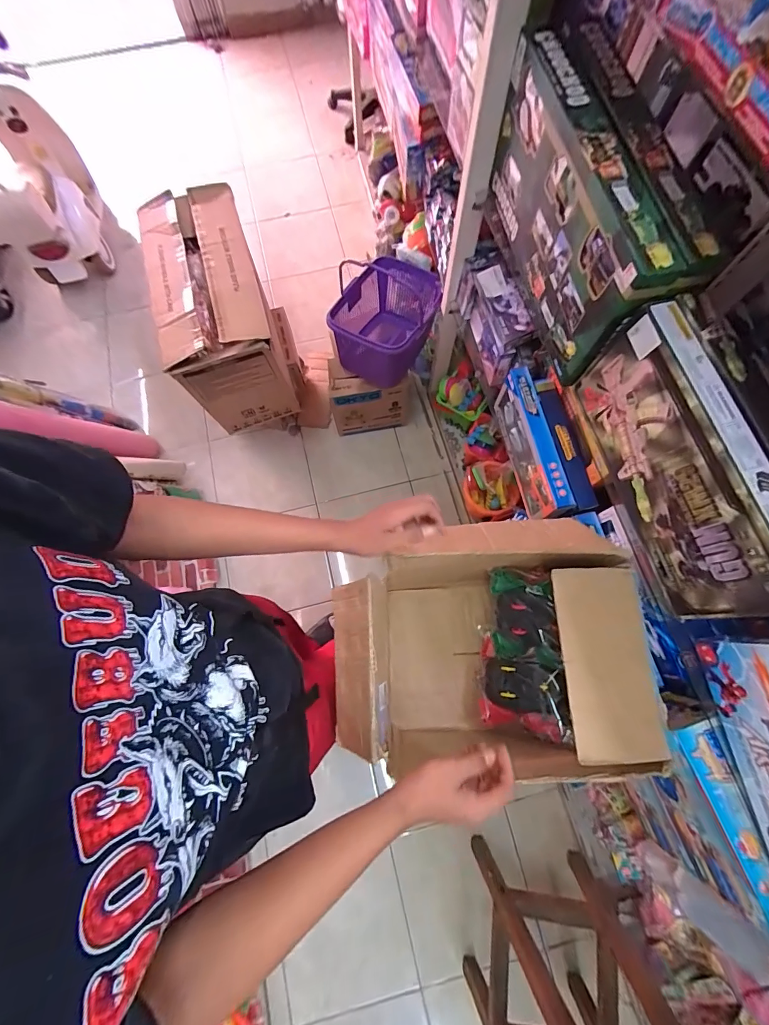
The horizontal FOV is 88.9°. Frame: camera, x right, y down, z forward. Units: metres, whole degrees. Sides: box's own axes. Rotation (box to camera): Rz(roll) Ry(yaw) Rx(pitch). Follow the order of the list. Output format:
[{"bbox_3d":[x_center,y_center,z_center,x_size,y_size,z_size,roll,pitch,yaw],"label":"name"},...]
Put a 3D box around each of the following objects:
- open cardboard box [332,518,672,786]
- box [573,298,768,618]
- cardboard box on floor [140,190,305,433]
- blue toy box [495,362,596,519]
[{"bbox_3d":[0.153,0.225,0.694,0.464,0.272,0.384,-8,75,0],"label":"open cardboard box"},{"bbox_3d":[0.443,-0.066,0.593,0.081,0.200,0.439,-14,75,-2],"label":"box"},{"bbox_3d":[-0.524,-0.640,1.260,0.304,0.315,0.625,-18,75,-3],"label":"cardboard box on floor"},{"bbox_3d":[0.379,-0.157,0.964,0.103,0.161,0.363,-11,75,-1],"label":"blue toy box"}]

